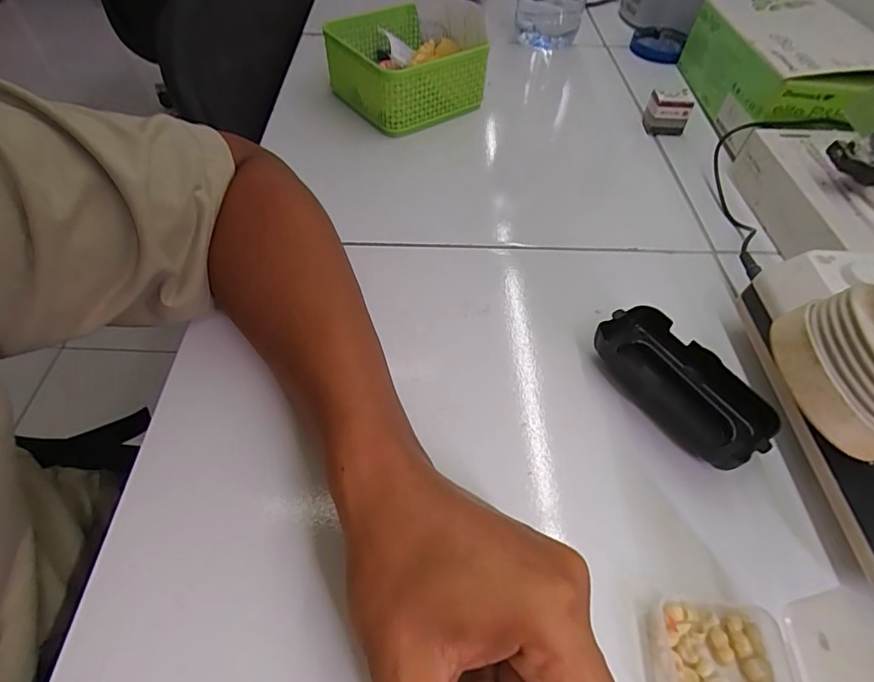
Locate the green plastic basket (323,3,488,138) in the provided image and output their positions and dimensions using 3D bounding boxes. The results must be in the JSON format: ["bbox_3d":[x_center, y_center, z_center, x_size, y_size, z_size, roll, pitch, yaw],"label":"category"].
[{"bbox_3d":[-0.039,-0.290,0.505,0.127,0.069,0.148,-29,60,-23],"label":"green plastic basket"}]

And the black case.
[{"bbox_3d":[0.153,0.027,0.306,0.052,0.033,0.108,-26,57,-21],"label":"black case"}]

